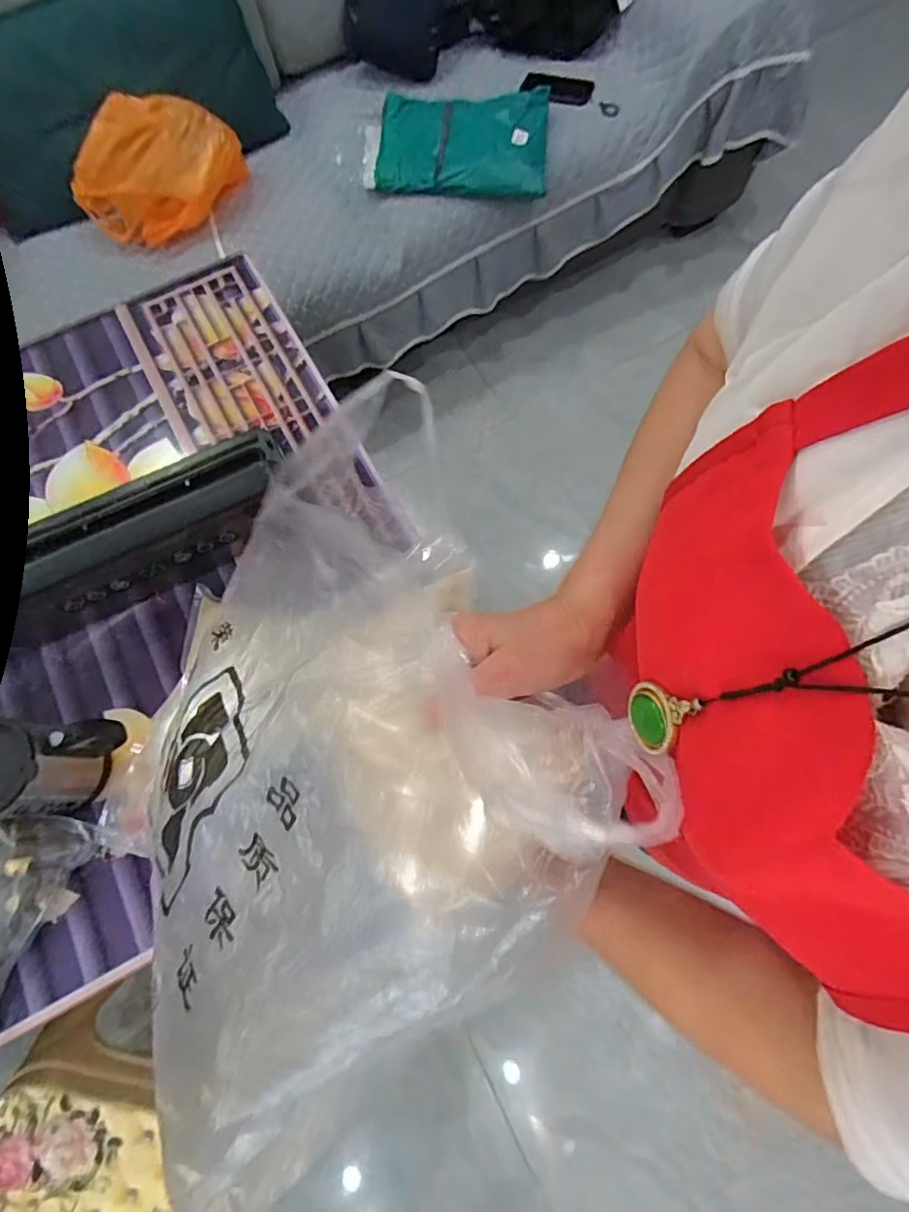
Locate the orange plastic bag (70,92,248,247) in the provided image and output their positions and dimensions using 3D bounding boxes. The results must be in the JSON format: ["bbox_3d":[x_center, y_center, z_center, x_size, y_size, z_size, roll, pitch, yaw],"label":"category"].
[{"bbox_3d":[-0.540,-0.788,1.034,0.303,0.188,0.115,-23,72,-6],"label":"orange plastic bag"}]

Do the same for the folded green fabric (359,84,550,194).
[{"bbox_3d":[0.012,-0.940,1.150,0.409,0.042,0.204,-10,92,-12],"label":"folded green fabric"}]

